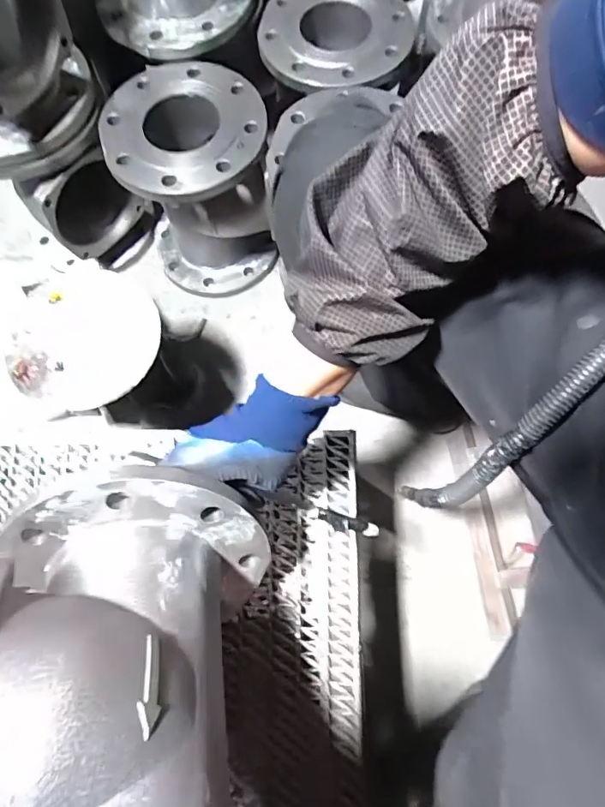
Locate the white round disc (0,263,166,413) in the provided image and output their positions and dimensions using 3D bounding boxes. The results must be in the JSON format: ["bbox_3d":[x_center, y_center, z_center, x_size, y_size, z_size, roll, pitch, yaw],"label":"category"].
[{"bbox_3d":[-0.244,-0.074,0.537,0.160,0.027,0.171,0,73,1],"label":"white round disc"}]

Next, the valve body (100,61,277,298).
[{"bbox_3d":[-0.150,-0.314,0.724,0.198,0.265,0.193,0,73,1],"label":"valve body"}]

